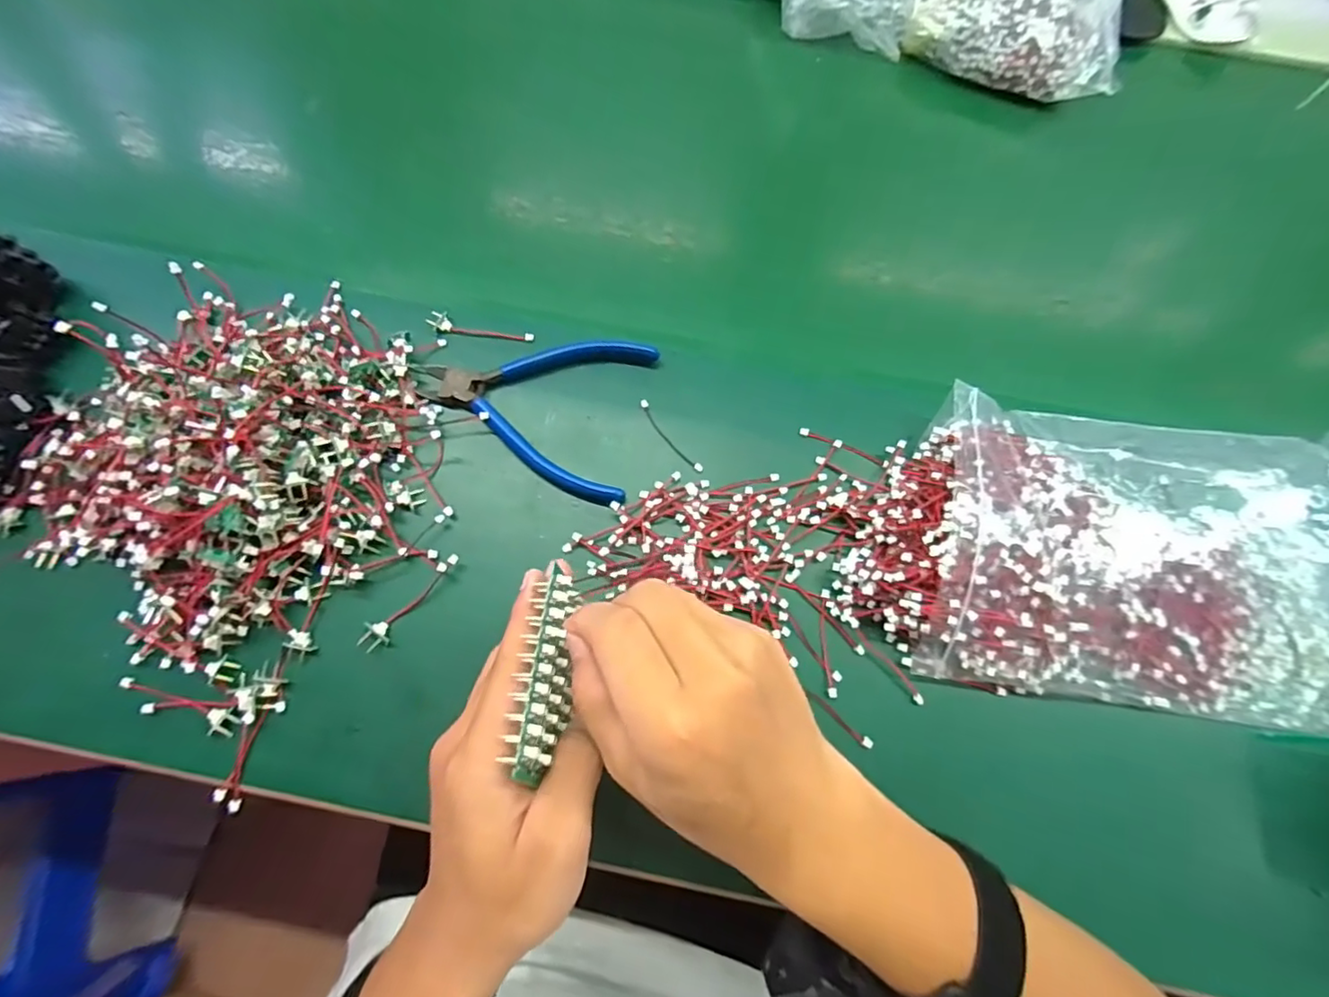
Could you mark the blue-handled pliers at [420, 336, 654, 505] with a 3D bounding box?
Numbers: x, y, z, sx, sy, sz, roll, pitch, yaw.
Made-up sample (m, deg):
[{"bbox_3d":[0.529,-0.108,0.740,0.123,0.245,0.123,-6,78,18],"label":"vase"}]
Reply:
[{"bbox_3d":[-0.084,-0.058,0.360,0.141,0.012,0.105,11,70,2],"label":"blue-handled pliers"}]

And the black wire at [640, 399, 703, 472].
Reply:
[{"bbox_3d":[0.003,-0.038,0.359,0.008,0.004,0.058,-37,75,-13],"label":"black wire"}]

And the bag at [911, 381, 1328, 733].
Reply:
[{"bbox_3d":[0.270,0.031,0.319,0.240,0.042,0.158,9,70,2],"label":"bag"}]

